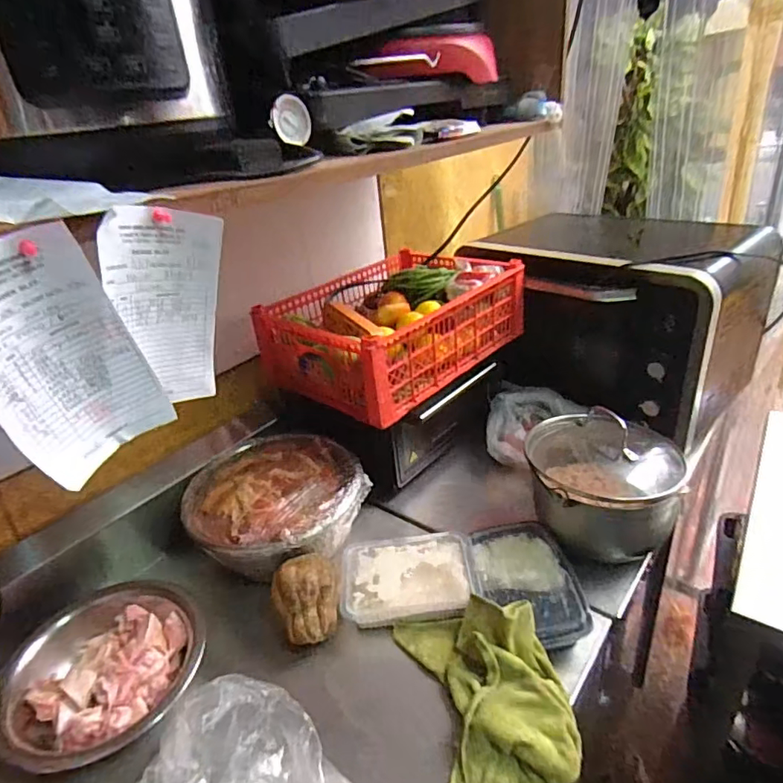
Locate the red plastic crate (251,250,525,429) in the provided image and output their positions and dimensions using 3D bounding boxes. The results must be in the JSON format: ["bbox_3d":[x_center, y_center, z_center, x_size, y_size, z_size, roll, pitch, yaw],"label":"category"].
[{"bbox_3d":[0.004,-0.128,1.004,0.311,0.150,0.441,22,39,40],"label":"red plastic crate"}]

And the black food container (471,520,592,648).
[{"bbox_3d":[0.191,0.269,0.750,0.148,0.051,0.192,-5,29,2],"label":"black food container"}]

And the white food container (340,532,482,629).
[{"bbox_3d":[0.025,0.284,0.785,0.195,0.042,0.133,-5,29,2],"label":"white food container"}]

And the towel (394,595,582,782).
[{"bbox_3d":[0.120,0.361,0.616,0.174,0.073,0.275,-11,29,-9],"label":"towel"}]

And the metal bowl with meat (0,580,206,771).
[{"bbox_3d":[-0.367,0.354,0.678,0.235,0.064,0.246,-5,29,3],"label":"metal bowl with meat"}]

